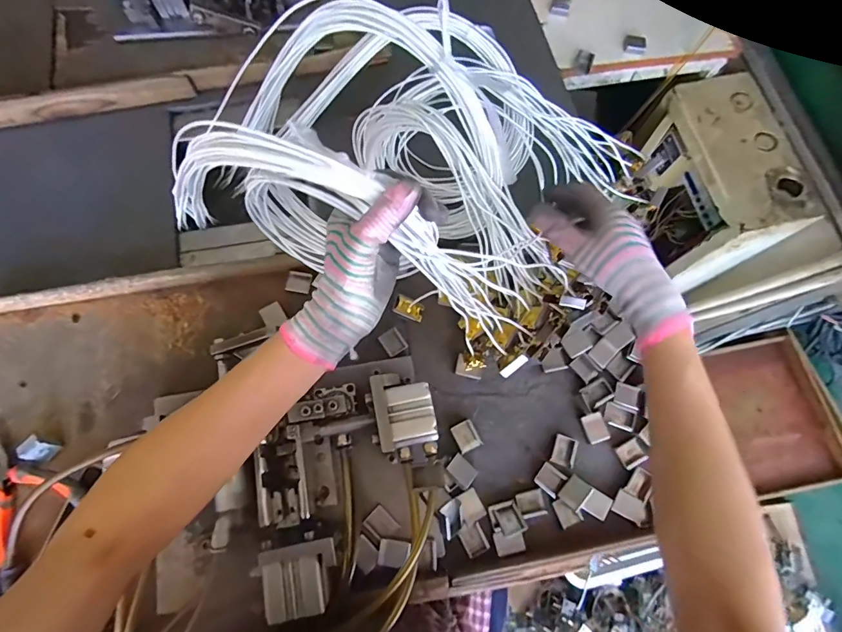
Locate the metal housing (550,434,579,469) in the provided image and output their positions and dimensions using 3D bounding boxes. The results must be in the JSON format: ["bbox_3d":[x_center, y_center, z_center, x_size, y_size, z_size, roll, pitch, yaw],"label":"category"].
[{"bbox_3d":[0.166,0.155,0.488,0.027,0.006,0.033,22,74,4],"label":"metal housing"}]

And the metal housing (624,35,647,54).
[{"bbox_3d":[0.351,-0.444,0.694,0.034,0.011,0.029,2,72,-1],"label":"metal housing"}]

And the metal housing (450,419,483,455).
[{"bbox_3d":[0.052,0.140,0.492,0.029,0.008,0.032,-25,76,-10],"label":"metal housing"}]

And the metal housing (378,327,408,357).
[{"bbox_3d":[-0.034,0.032,0.517,0.027,0.007,0.031,-33,78,-11],"label":"metal housing"}]

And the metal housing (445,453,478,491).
[{"bbox_3d":[0.045,0.174,0.476,0.025,0.011,0.031,-43,80,-13],"label":"metal housing"}]

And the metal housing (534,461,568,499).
[{"bbox_3d":[0.147,0.187,0.485,0.030,0.006,0.028,38,75,10],"label":"metal housing"}]

